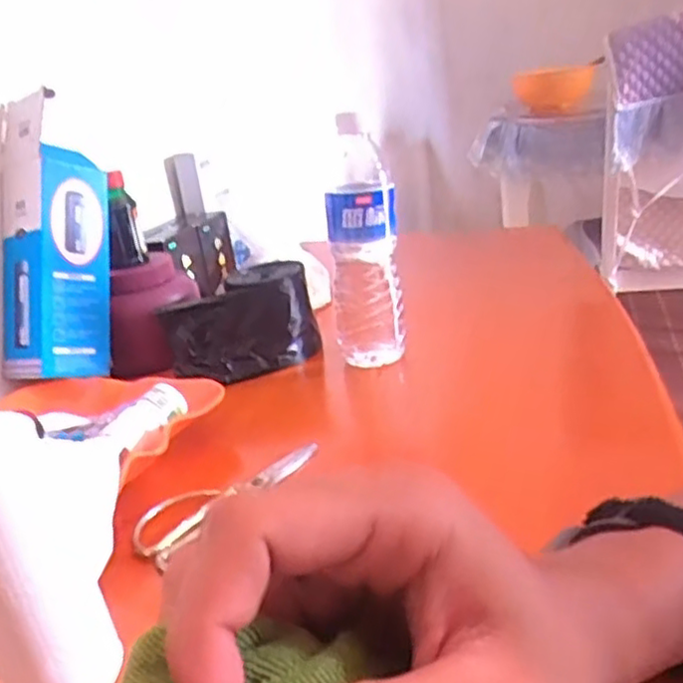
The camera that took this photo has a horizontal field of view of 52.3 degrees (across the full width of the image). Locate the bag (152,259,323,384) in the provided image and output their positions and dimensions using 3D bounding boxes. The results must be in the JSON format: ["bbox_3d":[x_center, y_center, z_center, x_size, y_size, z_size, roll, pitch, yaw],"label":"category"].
[{"bbox_3d":[-0.098,-0.019,0.680,0.140,0.083,0.072,-17,23,-24],"label":"bag"}]

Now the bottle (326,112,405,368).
[{"bbox_3d":[0.020,-0.076,0.631,0.067,0.219,0.050,-6,21,4],"label":"bottle"}]

